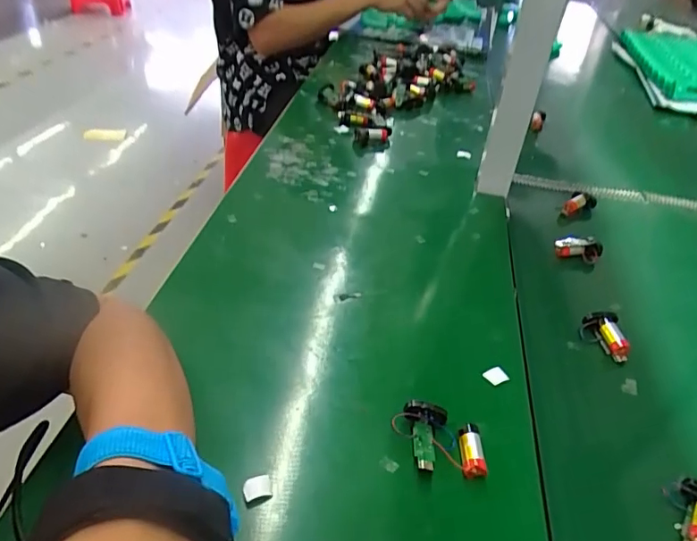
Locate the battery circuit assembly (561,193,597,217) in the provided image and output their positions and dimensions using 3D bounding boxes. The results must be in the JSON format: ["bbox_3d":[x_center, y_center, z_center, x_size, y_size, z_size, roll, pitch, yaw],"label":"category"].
[{"bbox_3d":[0.316,-0.088,0.690,0.033,0.022,0.049,31,46,27],"label":"battery circuit assembly"}]

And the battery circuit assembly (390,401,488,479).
[{"bbox_3d":[0.066,0.125,0.371,0.064,0.022,0.049,4,40,-3],"label":"battery circuit assembly"}]

